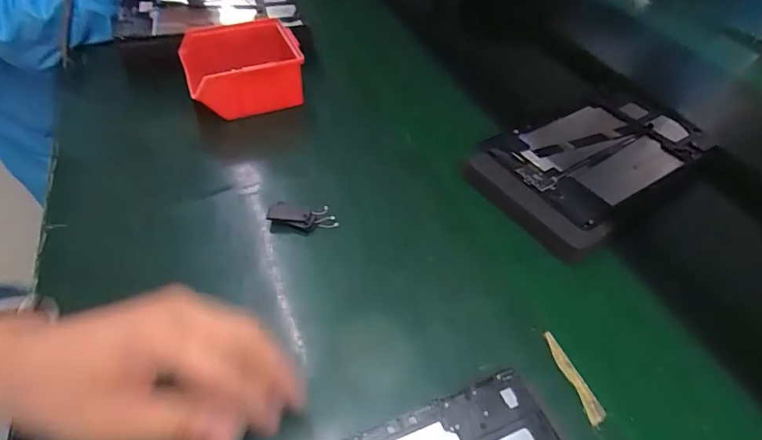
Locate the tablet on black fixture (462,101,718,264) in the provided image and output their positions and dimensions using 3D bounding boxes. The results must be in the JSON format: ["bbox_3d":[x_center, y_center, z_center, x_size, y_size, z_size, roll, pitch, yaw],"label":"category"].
[{"bbox_3d":[0.227,-0.066,0.490,0.265,0.028,0.153,-29,53,-25],"label":"tablet on black fixture"}]

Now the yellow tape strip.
[{"bbox_3d":[0.145,0.118,0.333,0.018,0.004,0.071,1,45,-25],"label":"yellow tape strip"}]

